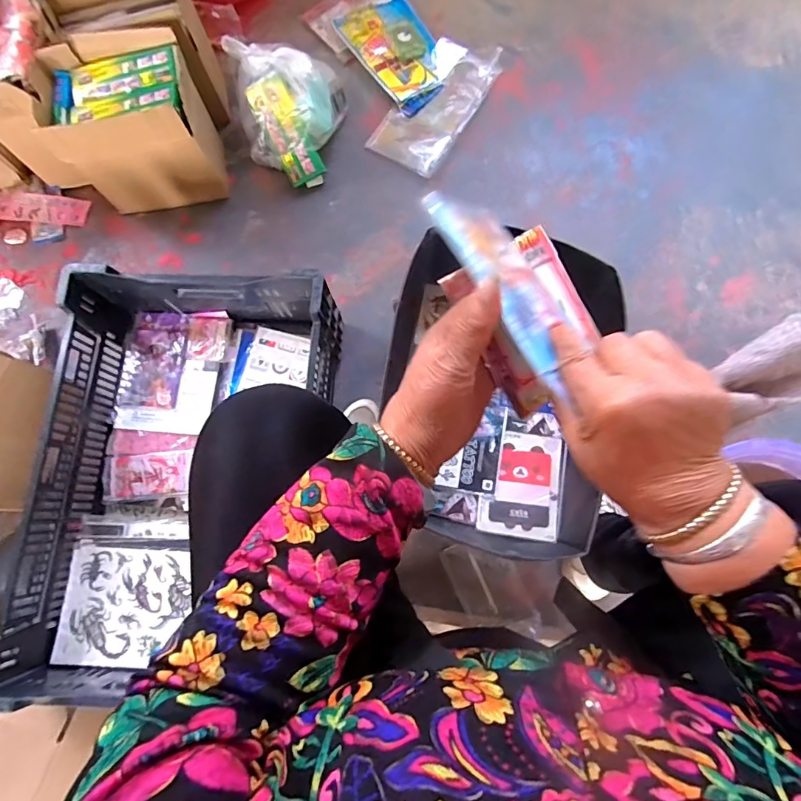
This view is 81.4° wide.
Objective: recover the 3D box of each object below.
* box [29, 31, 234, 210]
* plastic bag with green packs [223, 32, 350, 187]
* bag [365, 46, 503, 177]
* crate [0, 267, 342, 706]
[{"bbox_3d":[-0.461,-0.485,0.844,0.224,0.212,0.182,-6,75,0],"label":"box"},{"bbox_3d":[-0.209,-0.537,0.879,0.200,0.146,0.197,-5,75,0],"label":"plastic bag with green packs"},{"bbox_3d":[0.075,-0.602,0.950,0.150,0.021,0.307,31,78,9],"label":"bag"},{"bbox_3d":[-0.316,0.110,0.705,0.385,0.171,0.582,3,75,2],"label":"crate"}]

